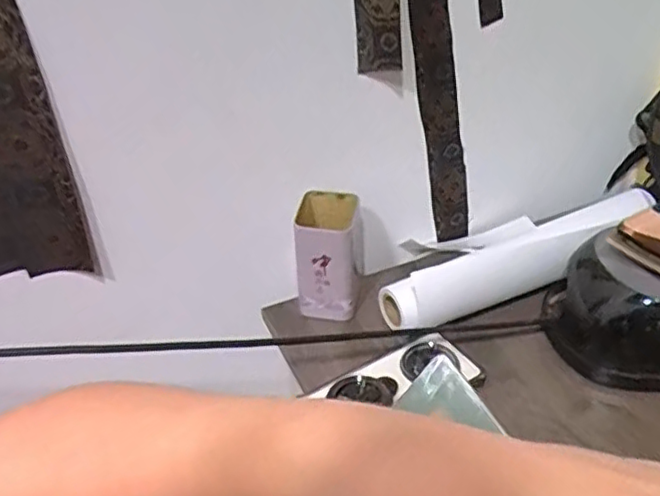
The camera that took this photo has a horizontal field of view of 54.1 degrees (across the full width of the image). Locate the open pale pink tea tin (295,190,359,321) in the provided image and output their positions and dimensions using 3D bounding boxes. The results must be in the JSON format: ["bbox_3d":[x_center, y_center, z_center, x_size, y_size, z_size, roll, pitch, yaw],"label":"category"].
[{"bbox_3d":[0.000,0.006,0.671,0.063,0.106,0.077,1,36,7],"label":"open pale pink tea tin"}]

